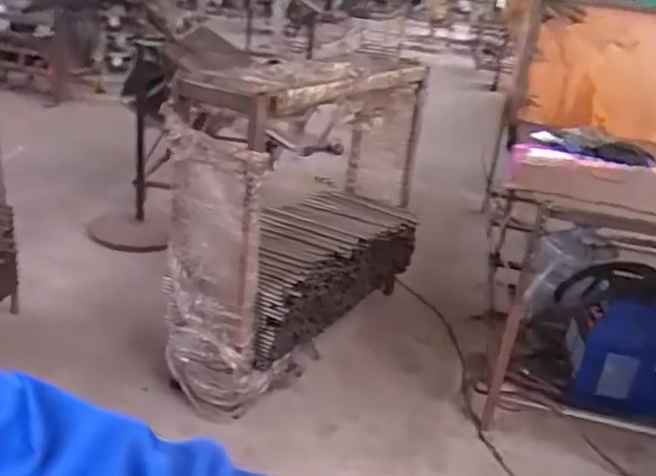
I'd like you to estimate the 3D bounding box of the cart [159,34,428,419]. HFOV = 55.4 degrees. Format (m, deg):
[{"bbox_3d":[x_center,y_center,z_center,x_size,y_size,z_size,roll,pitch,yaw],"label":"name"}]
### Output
[{"bbox_3d":[-0.029,-0.090,1.930,0.412,0.847,1.001,20,27,29],"label":"cart"}]

